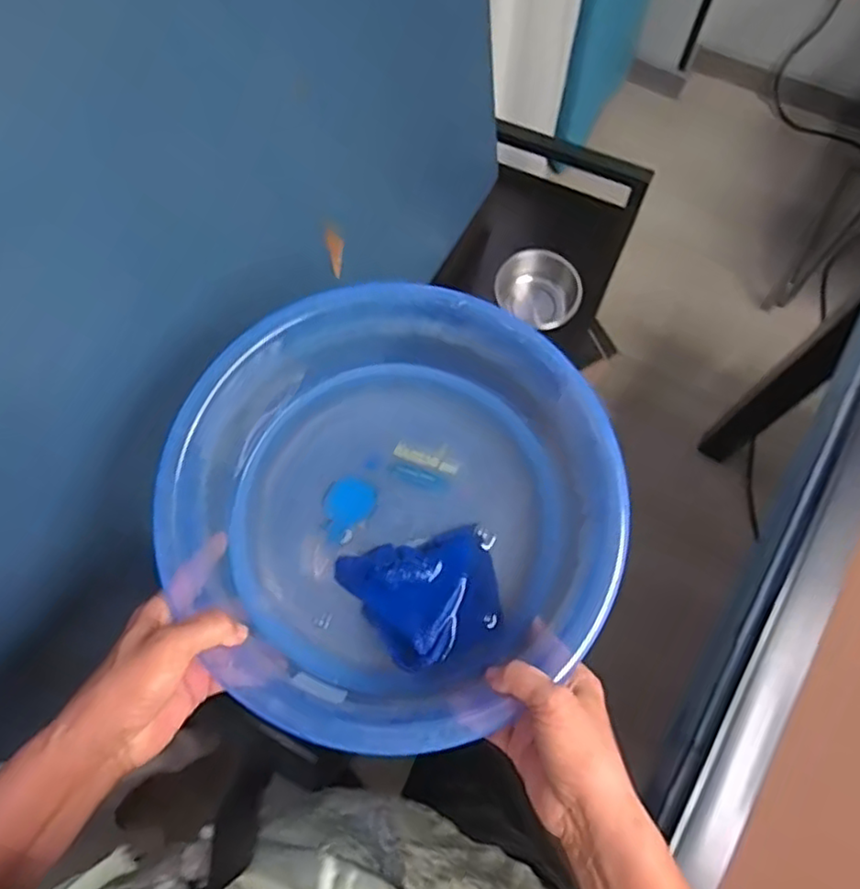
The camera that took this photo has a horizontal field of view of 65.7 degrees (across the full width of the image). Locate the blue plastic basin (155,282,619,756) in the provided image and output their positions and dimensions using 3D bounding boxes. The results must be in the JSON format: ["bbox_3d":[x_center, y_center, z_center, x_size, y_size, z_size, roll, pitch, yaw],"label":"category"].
[{"bbox_3d":[-0.023,0.054,0.504,0.306,0.132,0.299,-1,72,2],"label":"blue plastic basin"}]

